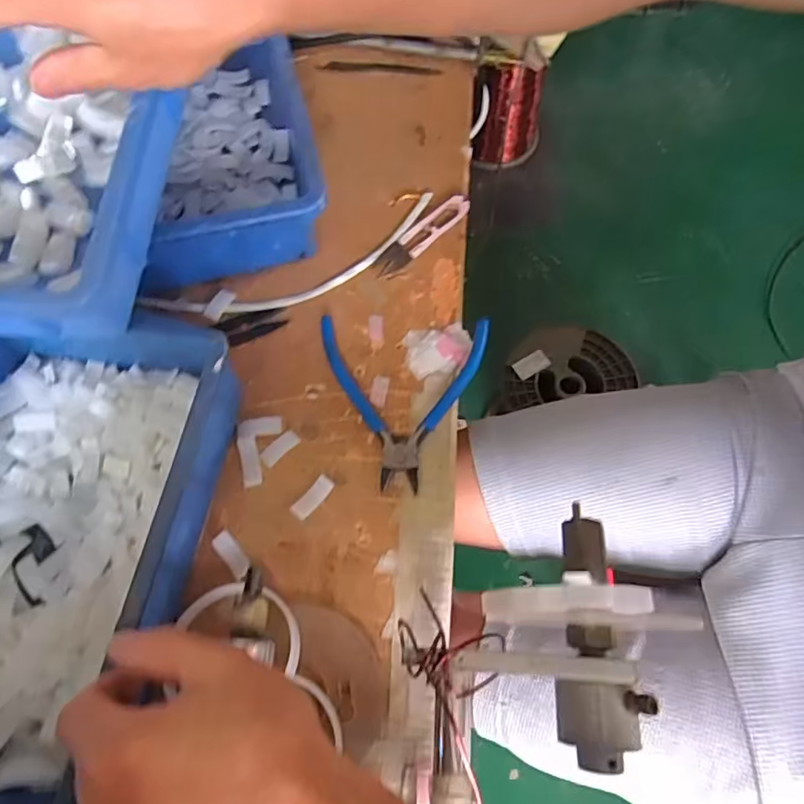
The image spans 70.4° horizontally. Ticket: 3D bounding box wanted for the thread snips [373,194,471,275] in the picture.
[{"bbox_3d":[0.017,-0.142,0.476,0.099,0.012,0.024,-41,75,-15],"label":"thread snips"}]

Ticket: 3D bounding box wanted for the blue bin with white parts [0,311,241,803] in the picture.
[{"bbox_3d":[-0.235,0.087,0.350,0.197,0.078,0.292,11,69,6],"label":"blue bin with white parts"}]

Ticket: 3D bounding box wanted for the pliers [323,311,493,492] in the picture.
[{"bbox_3d":[0.002,-0.003,0.420,0.126,0.013,0.132,0,68,2],"label":"pliers"}]

